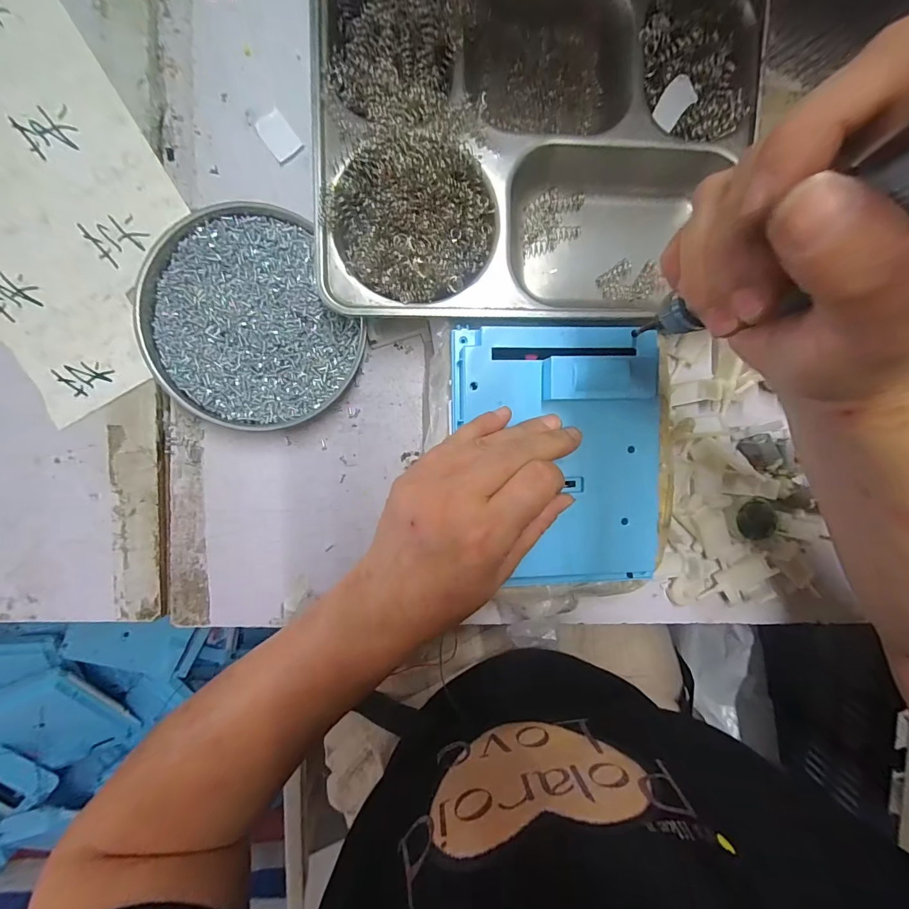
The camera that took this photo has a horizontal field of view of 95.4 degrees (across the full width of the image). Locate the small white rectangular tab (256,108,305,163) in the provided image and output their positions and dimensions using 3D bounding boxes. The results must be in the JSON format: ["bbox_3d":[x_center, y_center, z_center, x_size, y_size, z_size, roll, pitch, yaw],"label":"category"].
[{"bbox_3d":[-0.117,-0.211,0.274,0.020,0.004,0.029,-37,97,0],"label":"small white rectangular tab"}]

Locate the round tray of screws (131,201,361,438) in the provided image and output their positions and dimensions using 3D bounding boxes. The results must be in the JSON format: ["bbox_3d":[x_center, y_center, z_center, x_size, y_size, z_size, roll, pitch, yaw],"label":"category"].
[{"bbox_3d":[-0.133,-0.084,0.271,0.125,0.018,0.134,0,95,-4],"label":"round tray of screws"}]

